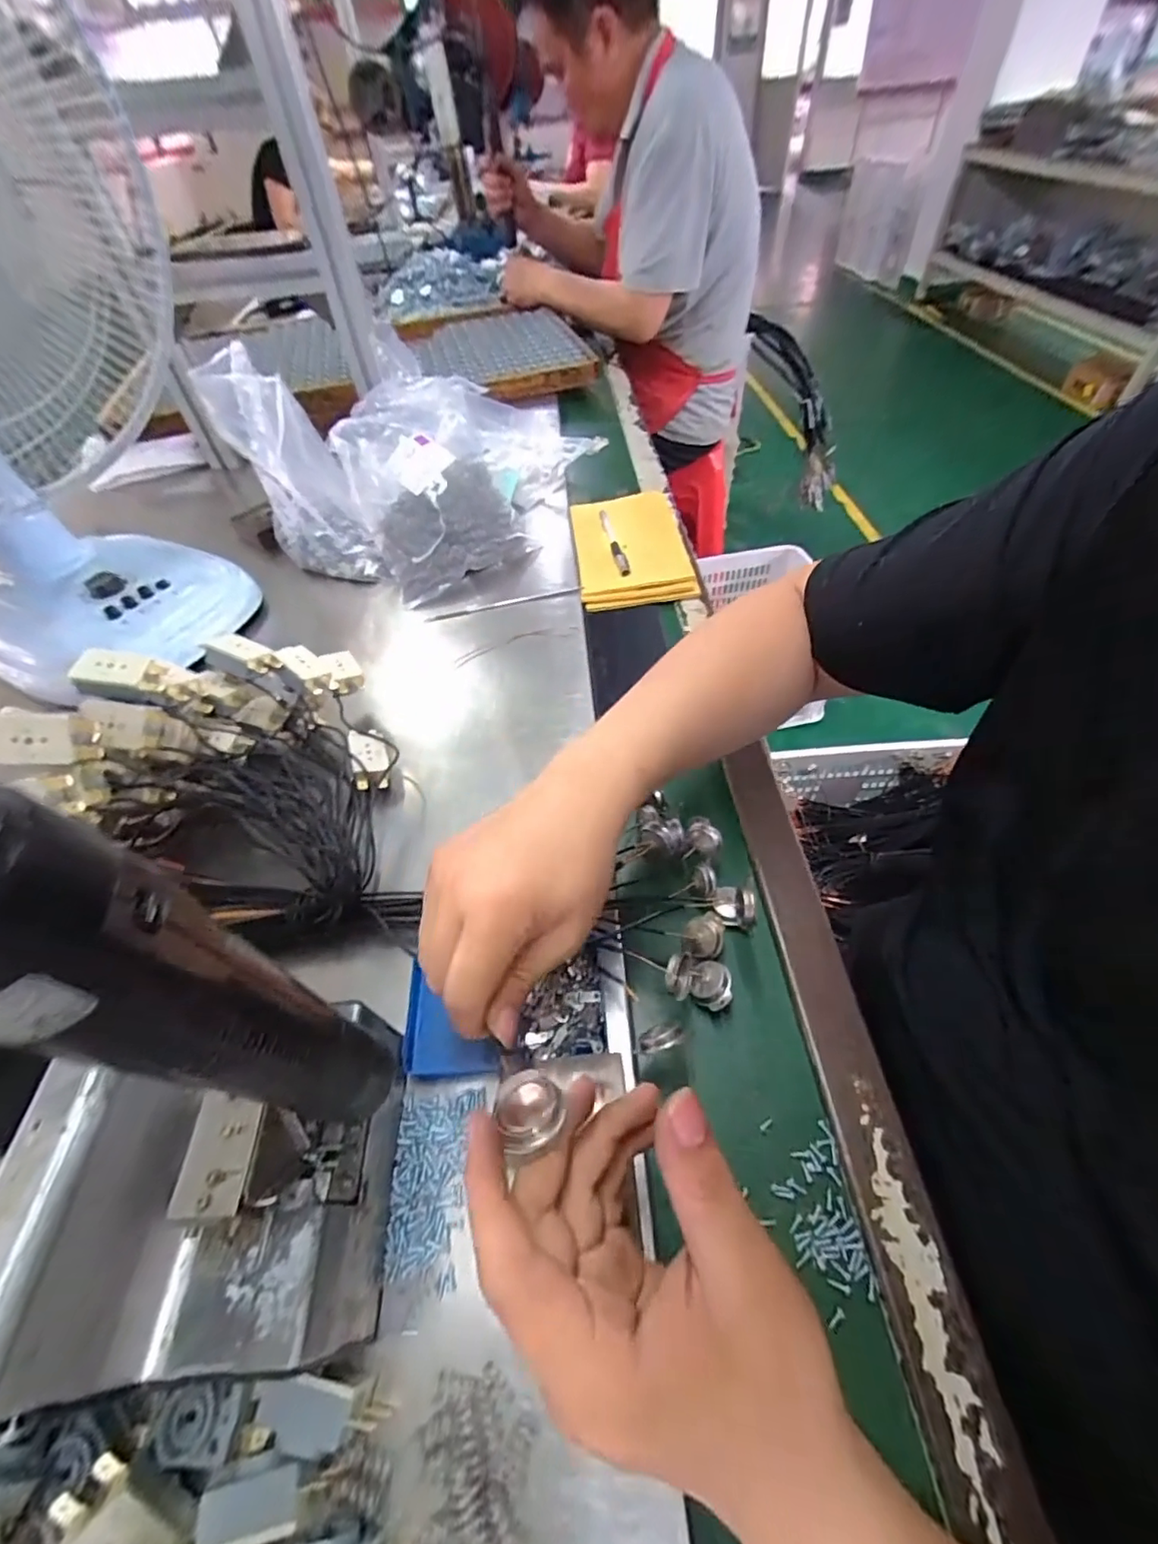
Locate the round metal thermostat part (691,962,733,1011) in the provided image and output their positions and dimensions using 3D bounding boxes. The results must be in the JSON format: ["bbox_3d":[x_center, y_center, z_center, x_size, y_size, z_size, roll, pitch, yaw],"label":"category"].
[{"bbox_3d":[0.081,0.135,0.347,0.023,0.024,0.027,4,51,7],"label":"round metal thermostat part"}]

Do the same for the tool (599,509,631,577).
[{"bbox_3d":[0.043,-0.278,0.668,0.015,0.015,0.146,-7,51,-2],"label":"tool"}]

